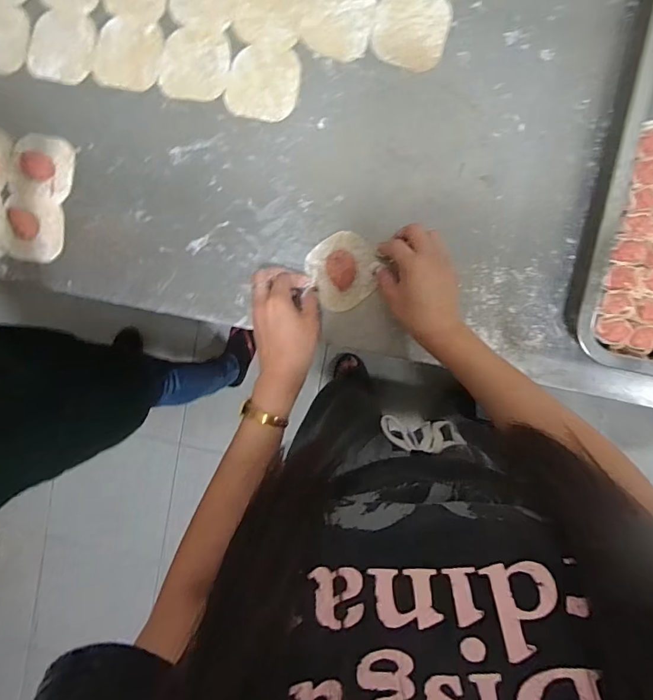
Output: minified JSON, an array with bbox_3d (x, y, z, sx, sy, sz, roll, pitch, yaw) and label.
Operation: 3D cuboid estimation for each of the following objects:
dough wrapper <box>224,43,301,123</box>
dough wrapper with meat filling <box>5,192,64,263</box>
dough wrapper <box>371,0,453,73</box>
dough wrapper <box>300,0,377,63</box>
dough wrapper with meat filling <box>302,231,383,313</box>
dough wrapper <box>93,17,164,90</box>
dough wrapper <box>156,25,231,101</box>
[{"bbox_3d":[-0.071,-0.302,0.509,0.080,0.004,0.078,16,96,4],"label":"dough wrapper"},{"bbox_3d":[-0.365,-0.149,0.551,0.080,0.015,0.078,8,95,5],"label":"dough wrapper with meat filling"},{"bbox_3d":[0.092,-0.351,0.491,0.080,0.004,0.080,0,95,6],"label":"dough wrapper"},{"bbox_3d":[0.012,-0.366,0.495,0.078,0.004,0.085,12,96,5],"label":"dough wrapper"},{"bbox_3d":[0.018,-0.090,0.507,0.080,0.019,0.082,0,95,6],"label":"dough wrapper with meat filling"},{"bbox_3d":[-0.233,-0.346,0.525,0.080,0.005,0.081,0,95,6],"label":"dough wrapper"},{"bbox_3d":[-0.152,-0.330,0.520,0.081,0.004,0.079,0,95,6],"label":"dough wrapper"}]

